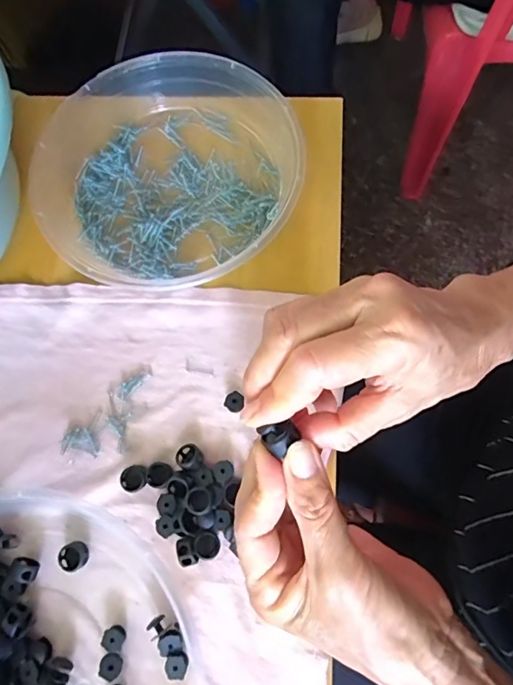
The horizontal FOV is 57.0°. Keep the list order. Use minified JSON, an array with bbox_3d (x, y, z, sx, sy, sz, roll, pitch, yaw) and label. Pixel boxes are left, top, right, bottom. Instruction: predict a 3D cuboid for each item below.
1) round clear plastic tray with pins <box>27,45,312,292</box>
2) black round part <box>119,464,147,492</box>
[{"bbox_3d":[-0.068,-0.139,0.376,0.199,0.039,0.183,0,74,2],"label":"round clear plastic tray with pins"},{"bbox_3d":[-0.083,0.092,0.321,0.017,0.007,0.016,0,74,2],"label":"black round part"}]

